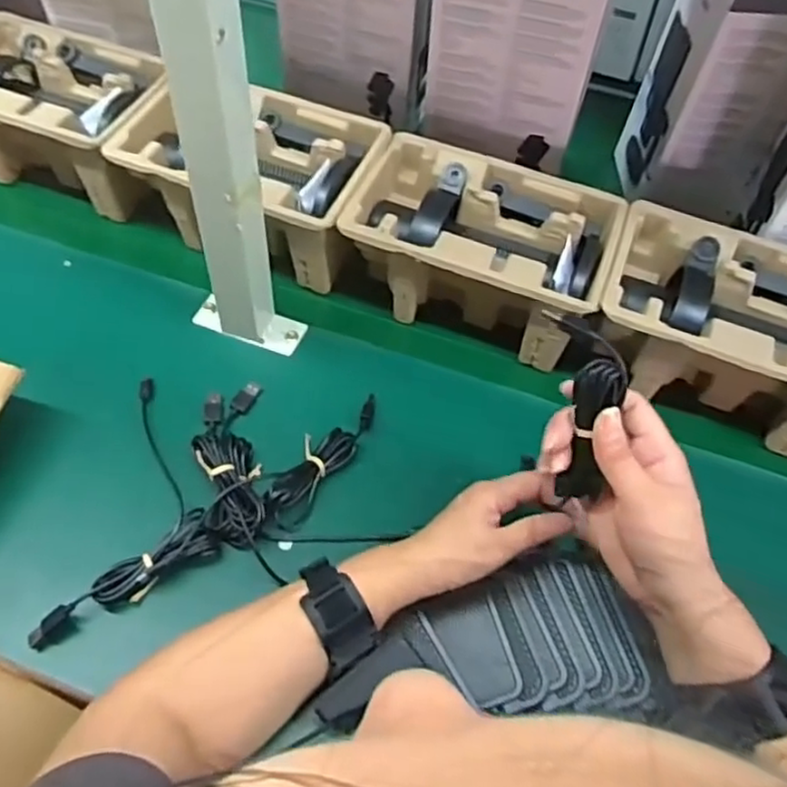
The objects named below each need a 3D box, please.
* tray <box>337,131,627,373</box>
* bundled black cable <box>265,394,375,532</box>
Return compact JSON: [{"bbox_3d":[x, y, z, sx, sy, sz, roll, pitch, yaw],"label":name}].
[{"bbox_3d":[0.078,-0.129,0.642,0.225,0.108,0.148,17,56,8],"label":"tray"},{"bbox_3d":[-0.055,0.051,0.562,0.032,0.021,0.134,29,59,16],"label":"bundled black cable"}]

